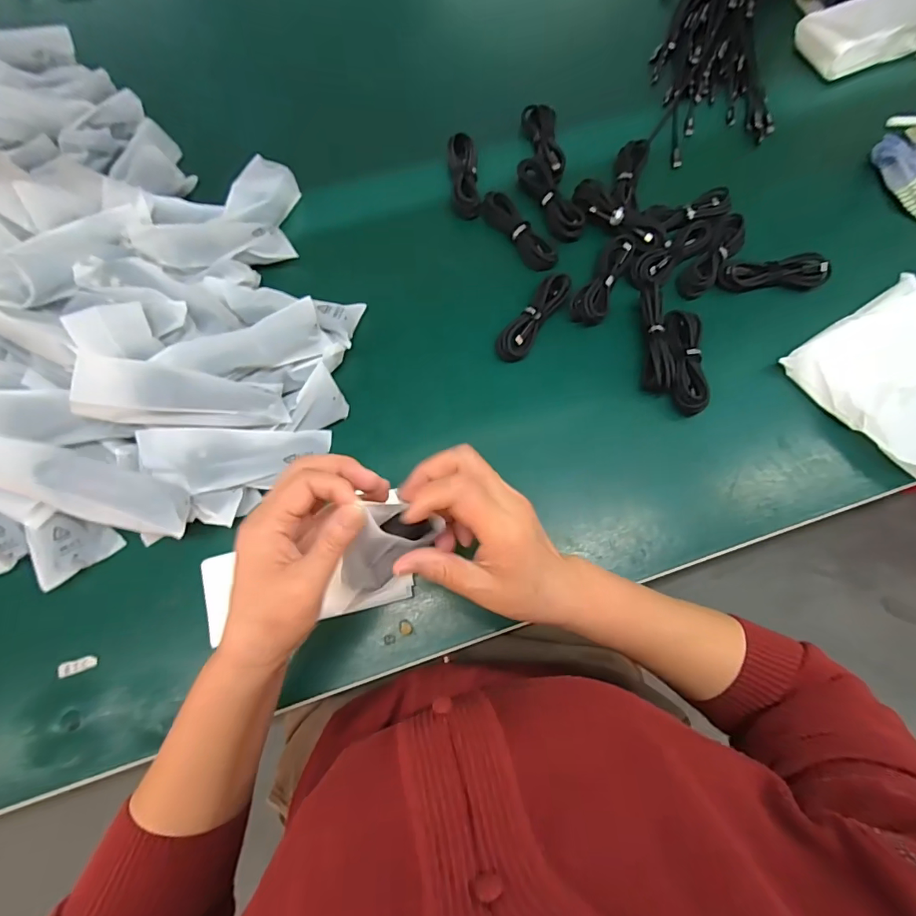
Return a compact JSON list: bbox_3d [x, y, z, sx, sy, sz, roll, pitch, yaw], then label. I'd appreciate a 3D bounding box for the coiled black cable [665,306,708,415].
[{"bbox_3d":[0.225,-0.097,0.453,0.037,0.017,0.106,3,72,0],"label":"coiled black cable"}]

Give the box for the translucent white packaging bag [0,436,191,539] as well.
[{"bbox_3d":[-0.295,0.025,0.369,0.151,0.024,0.046,22,74,-13],"label":"translucent white packaging bag"}]

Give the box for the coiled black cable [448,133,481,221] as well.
[{"bbox_3d":[0.007,-0.323,0.523,0.030,0.020,0.106,-4,72,-2],"label":"coiled black cable"}]

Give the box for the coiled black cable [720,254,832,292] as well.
[{"bbox_3d":[0.333,-0.195,0.482,0.113,0.018,0.032,-4,72,-2],"label":"coiled black cable"}]

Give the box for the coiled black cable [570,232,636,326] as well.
[{"bbox_3d":[0.153,-0.189,0.478,0.037,0.015,0.110,26,74,7],"label":"coiled black cable"}]

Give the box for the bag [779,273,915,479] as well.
[{"bbox_3d":[0.439,-0.079,0.445,0.170,0.030,0.163,-35,76,-11],"label":"bag"}]

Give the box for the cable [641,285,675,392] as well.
[{"bbox_3d":[0.197,-0.115,0.450,0.027,0.025,0.104,1,72,-1],"label":"cable"}]

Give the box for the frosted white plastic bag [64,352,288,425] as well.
[{"bbox_3d":[-0.224,-0.050,0.384,0.151,0.033,0.049,5,71,-34],"label":"frosted white plastic bag"}]

